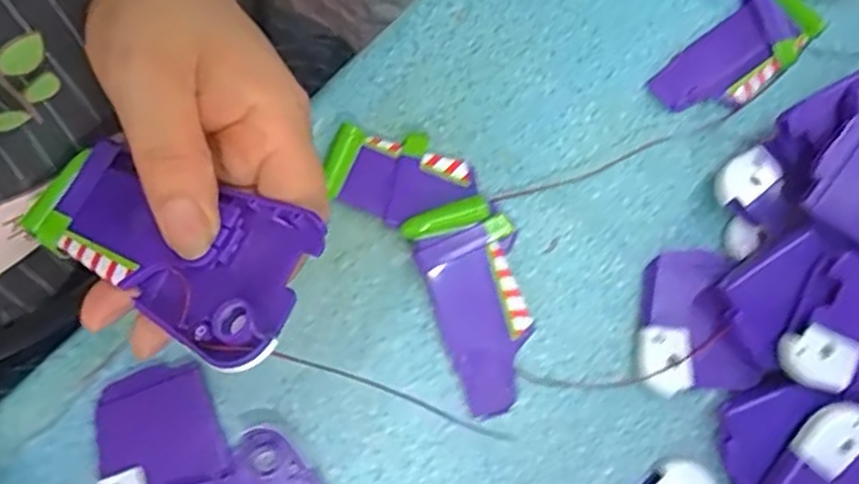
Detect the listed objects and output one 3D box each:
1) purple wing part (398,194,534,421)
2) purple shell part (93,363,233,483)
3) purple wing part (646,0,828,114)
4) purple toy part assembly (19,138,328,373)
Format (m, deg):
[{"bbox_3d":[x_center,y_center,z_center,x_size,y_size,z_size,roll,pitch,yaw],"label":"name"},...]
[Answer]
[{"bbox_3d":[0.023,0.026,0.313,0.042,0.020,0.088,-21,78,-9],"label":"purple wing part"},{"bbox_3d":[-0.111,0.083,0.296,0.051,0.009,0.061,-23,78,-9],"label":"purple shell part"},{"bbox_3d":[0.148,-0.090,0.351,0.085,0.012,0.039,-41,82,-13],"label":"purple wing part"},{"bbox_3d":[-0.085,0.000,0.244,0.117,0.017,0.049,24,74,31],"label":"purple toy part assembly"}]

